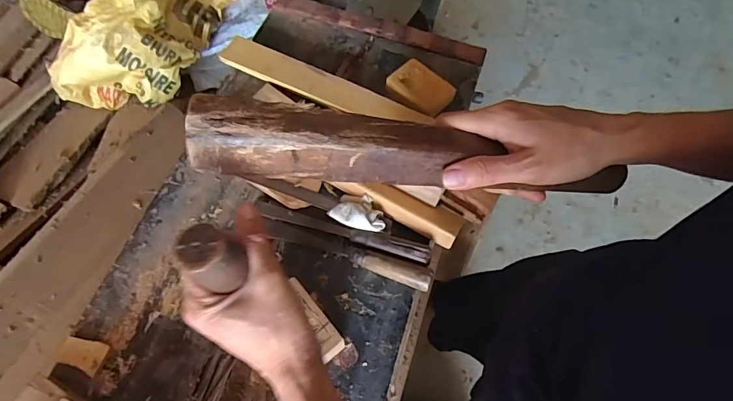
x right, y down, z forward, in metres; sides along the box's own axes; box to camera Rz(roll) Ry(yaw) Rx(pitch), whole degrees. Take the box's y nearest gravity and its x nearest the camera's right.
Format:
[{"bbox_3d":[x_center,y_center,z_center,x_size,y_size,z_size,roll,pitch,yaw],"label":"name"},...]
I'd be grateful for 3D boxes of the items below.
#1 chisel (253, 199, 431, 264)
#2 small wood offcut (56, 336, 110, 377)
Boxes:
[{"bbox_3d":[-0.036,0.039,0.599,0.249,0.027,0.021,18,64,7],"label":"chisel"},{"bbox_3d":[-0.346,0.186,0.531,0.057,0.008,0.037,20,65,8],"label":"small wood offcut"}]

